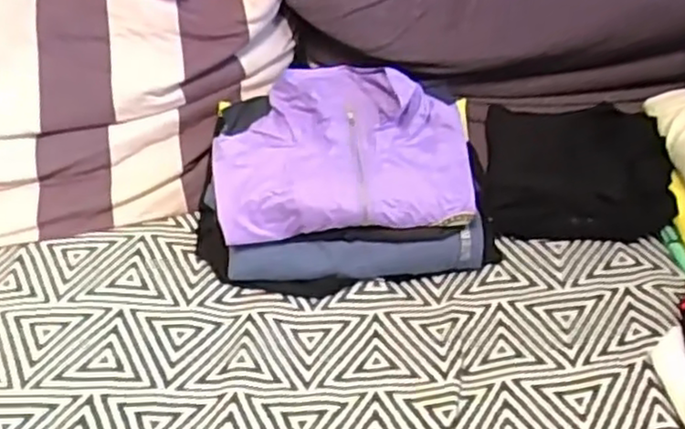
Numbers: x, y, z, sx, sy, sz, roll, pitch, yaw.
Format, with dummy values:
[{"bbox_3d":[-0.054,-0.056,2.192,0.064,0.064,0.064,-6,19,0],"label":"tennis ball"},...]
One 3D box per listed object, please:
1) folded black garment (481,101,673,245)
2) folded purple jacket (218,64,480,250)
[{"bbox_3d":[0.291,-0.061,0.915,0.216,0.100,0.176,1,41,4],"label":"folded black garment"},{"bbox_3d":[-0.003,-0.084,0.840,0.293,0.053,0.219,-3,67,-3],"label":"folded purple jacket"}]

